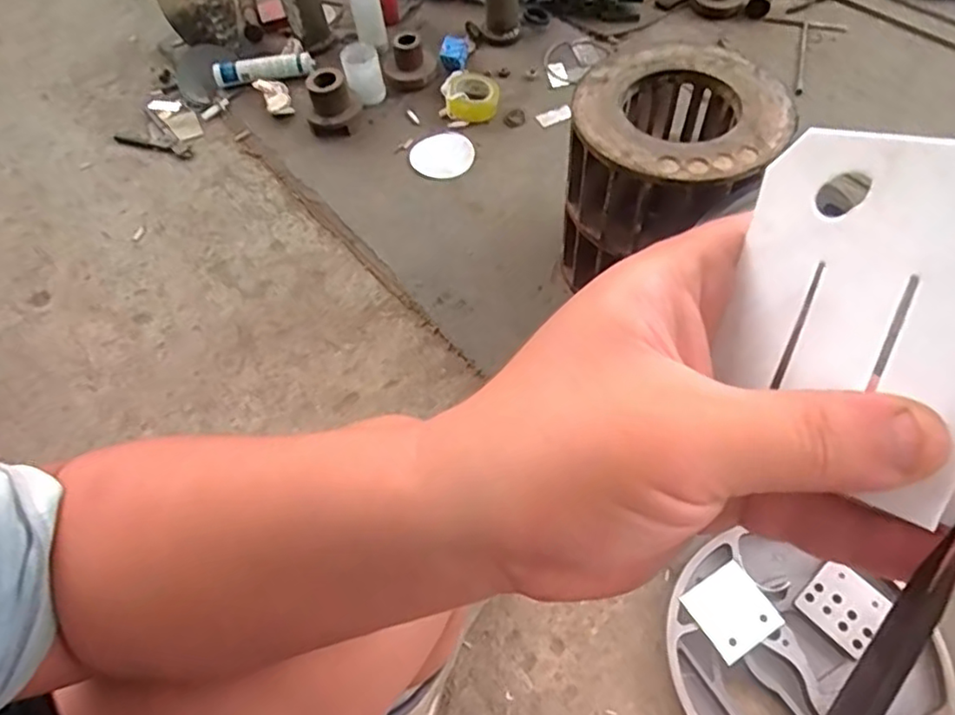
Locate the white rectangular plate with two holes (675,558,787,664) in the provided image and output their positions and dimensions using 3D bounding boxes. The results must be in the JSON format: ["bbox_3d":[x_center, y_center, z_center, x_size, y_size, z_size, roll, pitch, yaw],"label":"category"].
[{"bbox_3d":[0.320,0.318,0.786,0.093,0.006,0.091,-30,61,-13],"label":"white rectangular plate with two holes"}]

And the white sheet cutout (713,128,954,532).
[{"bbox_3d":[0.107,-0.009,0.159,0.009,0.087,0.088,-6,24,-46],"label":"white sheet cutout"}]

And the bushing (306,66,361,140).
[{"bbox_3d":[-0.288,-0.514,1.257,0.095,0.099,0.095,-2,58,1],"label":"bushing"}]

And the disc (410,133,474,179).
[{"bbox_3d":[-0.071,-0.407,1.252,0.123,0.015,0.101,-12,58,-5],"label":"disc"}]

